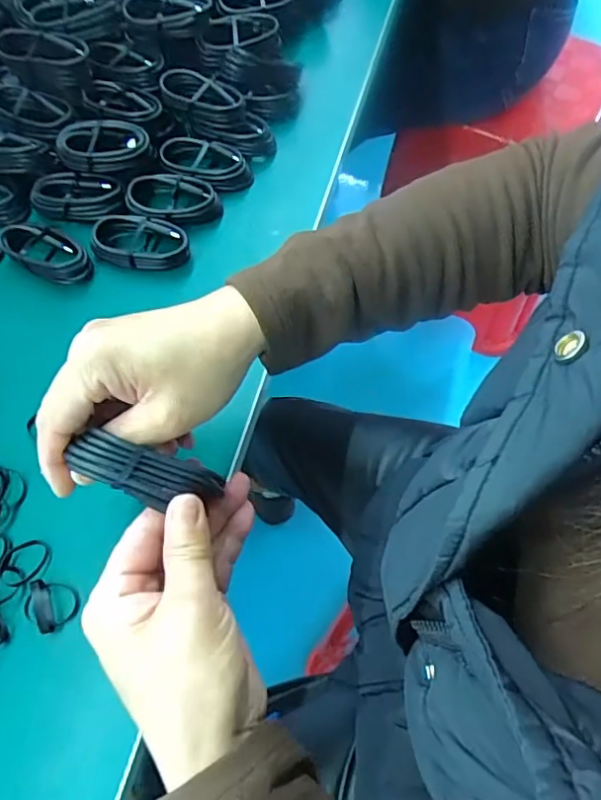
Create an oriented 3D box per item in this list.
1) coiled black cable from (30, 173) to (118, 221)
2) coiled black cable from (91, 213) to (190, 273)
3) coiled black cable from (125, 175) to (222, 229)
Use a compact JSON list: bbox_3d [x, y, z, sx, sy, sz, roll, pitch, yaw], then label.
[{"bbox_3d":[-0.178,-0.160,0.437,0.068,0.021,0.034,4,65,4],"label":"coiled black cable"},{"bbox_3d":[-0.121,-0.120,0.418,0.073,0.025,0.040,1,65,3],"label":"coiled black cable"},{"bbox_3d":[-0.099,-0.156,0.432,0.072,0.022,0.040,-3,65,1],"label":"coiled black cable"}]

